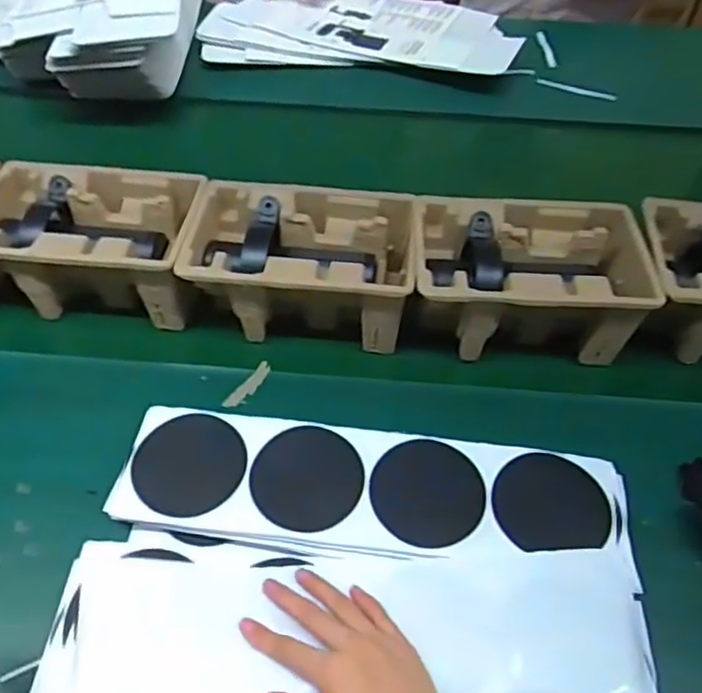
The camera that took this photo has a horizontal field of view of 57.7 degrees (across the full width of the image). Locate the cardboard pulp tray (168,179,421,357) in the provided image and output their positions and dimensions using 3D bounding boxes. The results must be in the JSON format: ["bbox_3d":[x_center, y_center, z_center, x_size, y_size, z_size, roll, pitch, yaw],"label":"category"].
[{"bbox_3d":[-0.050,-0.080,0.661,0.217,0.109,0.145,4,52,1],"label":"cardboard pulp tray"}]

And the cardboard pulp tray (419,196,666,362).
[{"bbox_3d":[0.176,-0.069,0.643,0.225,0.096,0.158,3,52,0],"label":"cardboard pulp tray"}]

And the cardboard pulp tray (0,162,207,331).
[{"bbox_3d":[-0.277,-0.107,0.678,0.233,0.099,0.145,6,52,2],"label":"cardboard pulp tray"}]

